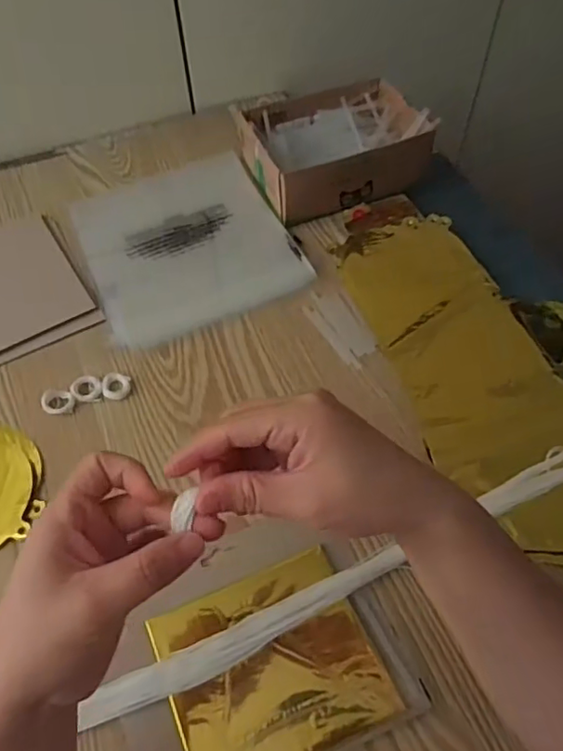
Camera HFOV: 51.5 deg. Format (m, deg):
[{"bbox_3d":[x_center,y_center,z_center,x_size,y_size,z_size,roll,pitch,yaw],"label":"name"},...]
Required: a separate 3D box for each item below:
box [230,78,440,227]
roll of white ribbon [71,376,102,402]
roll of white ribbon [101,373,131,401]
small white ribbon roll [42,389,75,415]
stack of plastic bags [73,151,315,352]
[{"bbox_3d":[0.056,-0.257,0.657,0.183,0.067,0.131,-22,60,-13],"label":"box"},{"bbox_3d":[-0.176,0.012,0.528,0.027,0.006,0.030,-13,58,-7],"label":"roll of white ribbon"},{"bbox_3d":[-0.150,0.010,0.529,0.024,0.007,0.026,-1,57,1],"label":"roll of white ribbon"},{"bbox_3d":[-0.198,0.023,0.518,0.028,0.008,0.024,6,58,5],"label":"small white ribbon roll"},{"bbox_3d":[-0.106,-0.147,0.633,0.205,0.009,0.229,-21,59,-12],"label":"stack of plastic bags"}]

